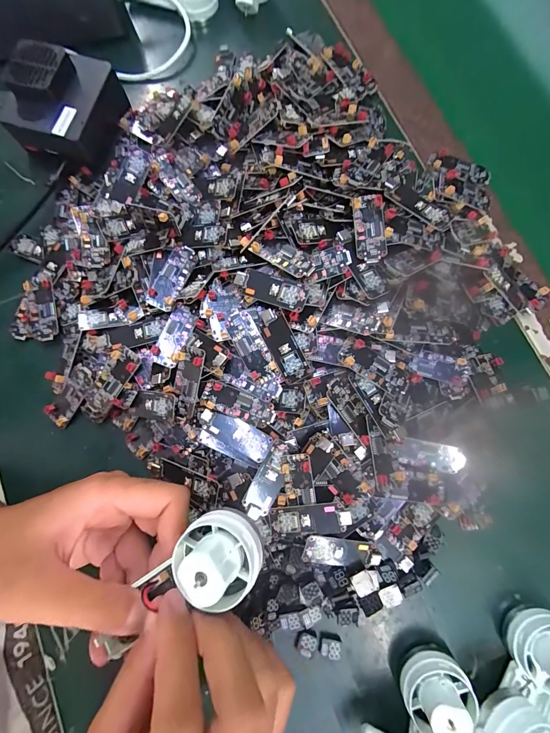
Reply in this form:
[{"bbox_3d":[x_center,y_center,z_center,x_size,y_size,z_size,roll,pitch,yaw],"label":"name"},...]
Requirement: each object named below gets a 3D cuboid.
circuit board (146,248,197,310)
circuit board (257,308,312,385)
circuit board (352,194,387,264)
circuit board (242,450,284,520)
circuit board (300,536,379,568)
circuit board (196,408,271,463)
[{"bbox_3d":[-0.075,-0.065,0.238,0.021,0.005,0.049,23,79,5],"label":"circuit board"},{"bbox_3d":[0.005,-0.014,0.220,0.019,0.004,0.052,-27,82,15],"label":"circuit board"},{"bbox_3d":[0.063,-0.092,0.220,0.019,0.006,0.049,-1,78,0],"label":"circuit board"},{"bbox_3d":[-0.006,0.078,0.214,0.019,0.004,0.042,28,80,6],"label":"circuit board"},{"bbox_3d":[0.042,0.120,0.213,0.047,0.004,0.016,10,93,-10],"label":"circuit board"},{"bbox_3d":[-0.028,0.048,0.223,0.050,0.006,0.023,19,79,4],"label":"circuit board"}]

